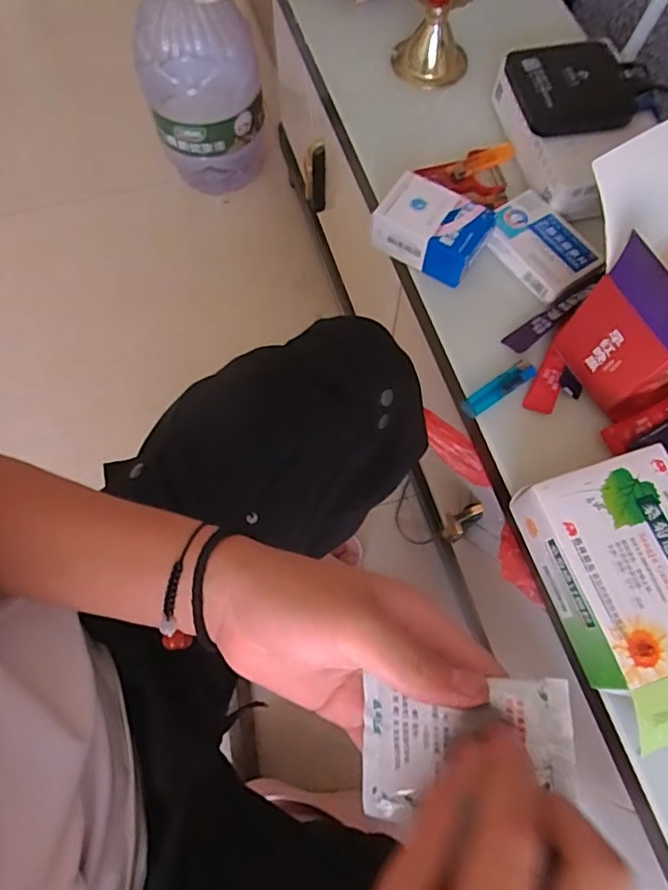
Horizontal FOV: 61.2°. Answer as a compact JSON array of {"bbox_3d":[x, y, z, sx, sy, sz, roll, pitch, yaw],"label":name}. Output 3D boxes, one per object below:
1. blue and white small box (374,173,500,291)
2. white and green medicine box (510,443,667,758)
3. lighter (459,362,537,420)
[{"bbox_3d":[0.098,-0.214,0.561,0.106,0.045,0.070,28,71,10],"label":"blue and white small box"},{"bbox_3d":[0.229,0.108,0.420,0.120,0.044,0.194,-17,70,-7],"label":"white and green medicine box"},{"bbox_3d":[0.153,-0.051,0.525,0.077,0.011,0.019,-31,72,-12],"label":"lighter"}]

